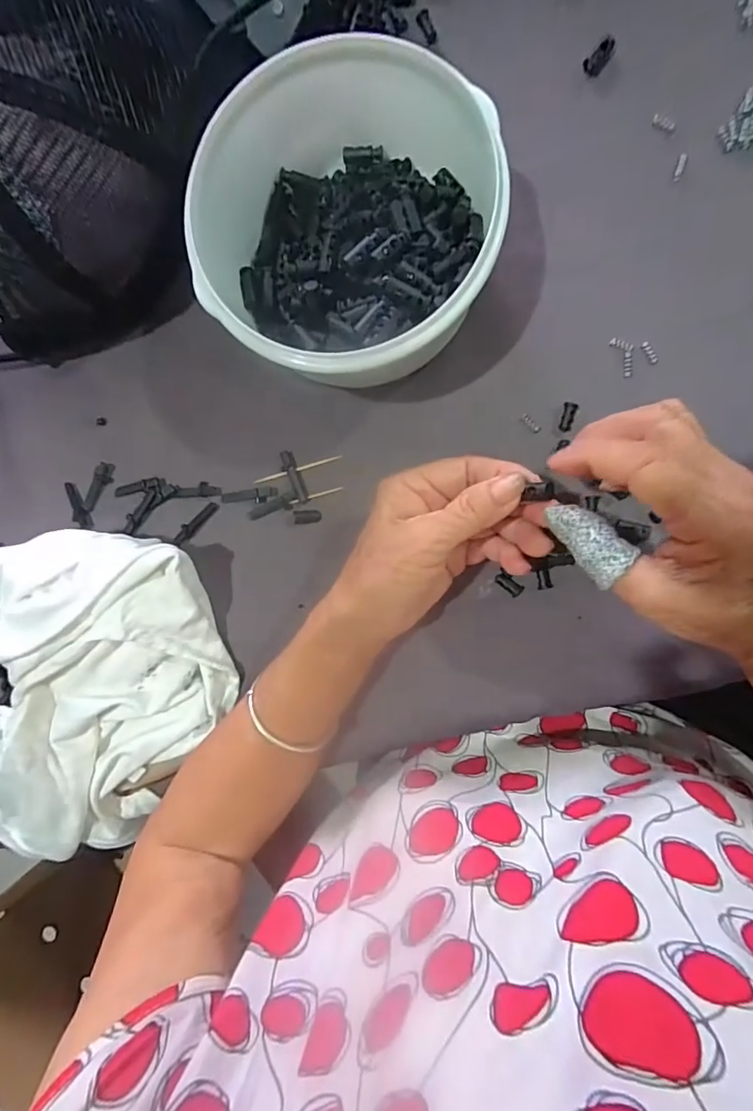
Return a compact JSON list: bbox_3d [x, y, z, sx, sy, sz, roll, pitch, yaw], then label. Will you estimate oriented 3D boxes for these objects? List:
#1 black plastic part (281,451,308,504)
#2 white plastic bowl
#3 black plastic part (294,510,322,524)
[{"bbox_3d":[-0.054,-0.051,0.337,0.008,0.005,0.035,-19,89,7],"label":"black plastic part"},{"bbox_3d":[-0.014,-0.174,0.290,0.149,0.079,0.155,0,92,7],"label":"white plastic bowl"},{"bbox_3d":[-0.045,-0.025,0.335,0.017,0.004,0.009,-5,91,7],"label":"black plastic part"}]

